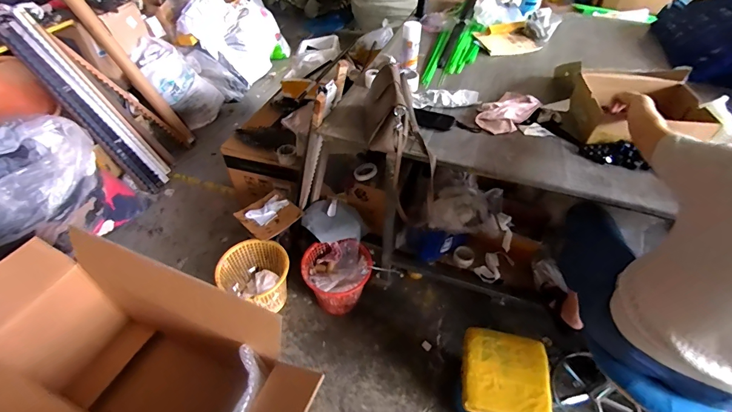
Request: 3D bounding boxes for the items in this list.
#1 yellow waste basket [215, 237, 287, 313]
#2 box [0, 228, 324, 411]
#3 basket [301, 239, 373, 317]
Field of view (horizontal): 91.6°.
[{"bbox_3d":[-0.448,0.304,1.506,0.264,0.242,0.244,1,47,-1],"label":"yellow waste basket"},{"bbox_3d":[-0.687,0.529,1.105,1.095,0.546,0.476,17,49,14],"label":"box"},{"bbox_3d":[-0.115,0.308,1.504,0.271,0.222,0.246,-8,48,-9],"label":"basket"}]

